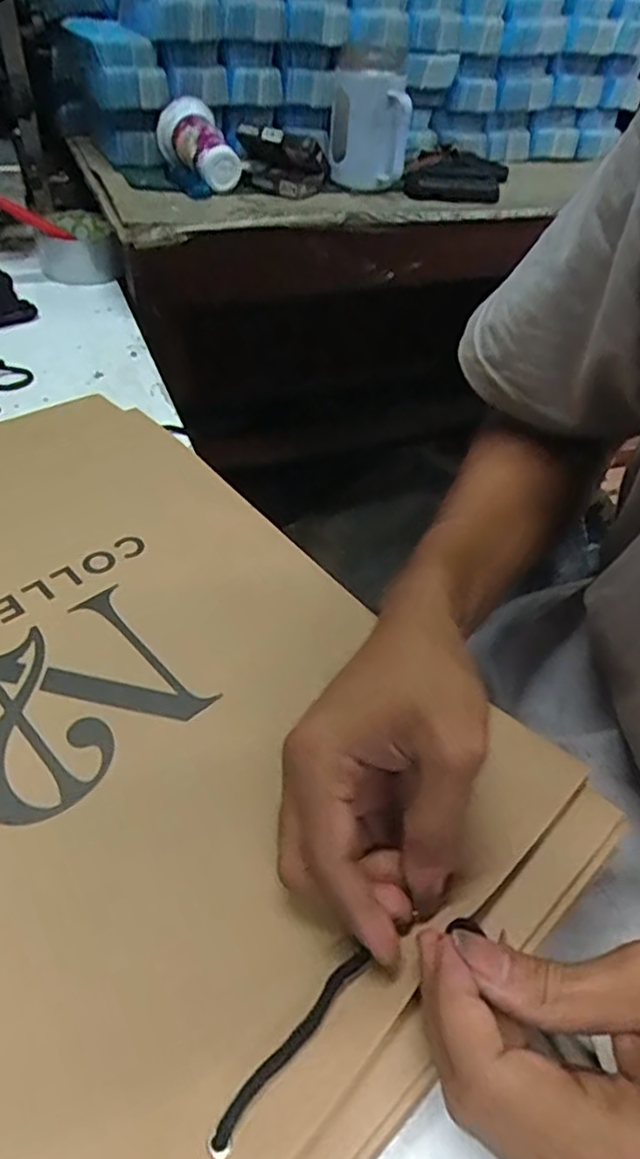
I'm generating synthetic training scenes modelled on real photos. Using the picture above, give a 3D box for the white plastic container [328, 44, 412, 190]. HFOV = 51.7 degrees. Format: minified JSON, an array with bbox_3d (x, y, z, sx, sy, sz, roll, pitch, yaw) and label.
[{"bbox_3d":[0.054,-0.518,0.747,0.087,0.111,0.069,1,45,-5],"label":"white plastic container"}]

